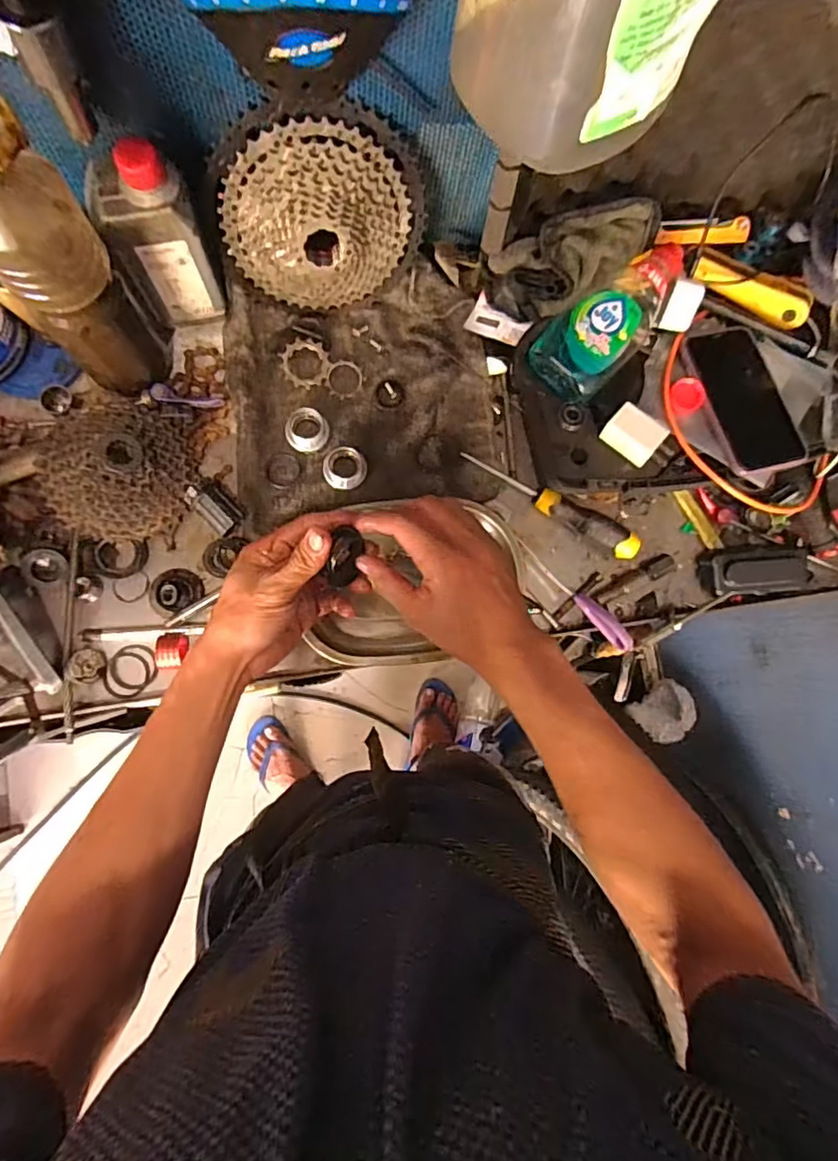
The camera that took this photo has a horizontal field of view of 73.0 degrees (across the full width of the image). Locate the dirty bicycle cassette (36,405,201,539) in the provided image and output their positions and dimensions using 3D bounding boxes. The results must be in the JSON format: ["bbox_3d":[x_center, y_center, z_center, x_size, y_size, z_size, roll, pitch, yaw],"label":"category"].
[{"bbox_3d":[-0.280,-0.103,0.523,0.125,0.050,0.124,1,82,-6],"label":"dirty bicycle cassette"}]

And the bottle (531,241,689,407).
[{"bbox_3d":[0.180,-0.243,0.524,0.164,0.032,0.070,-45,89,3],"label":"bottle"}]

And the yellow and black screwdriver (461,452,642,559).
[{"bbox_3d":[0.138,-0.084,0.587,0.197,0.028,0.032,33,80,-1],"label":"yellow and black screwdriver"}]

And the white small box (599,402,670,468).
[{"bbox_3d":[0.201,-0.136,0.529,0.051,0.014,0.042,43,108,6],"label":"white small box"}]

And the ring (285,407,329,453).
[{"bbox_3d":[-0.113,-0.152,0.572,0.043,0.025,0.037,-15,84,-8],"label":"ring"}]

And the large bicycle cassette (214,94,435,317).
[{"bbox_3d":[-0.082,-0.315,0.503,0.184,0.184,0.046,-9,64,-7],"label":"large bicycle cassette"}]

